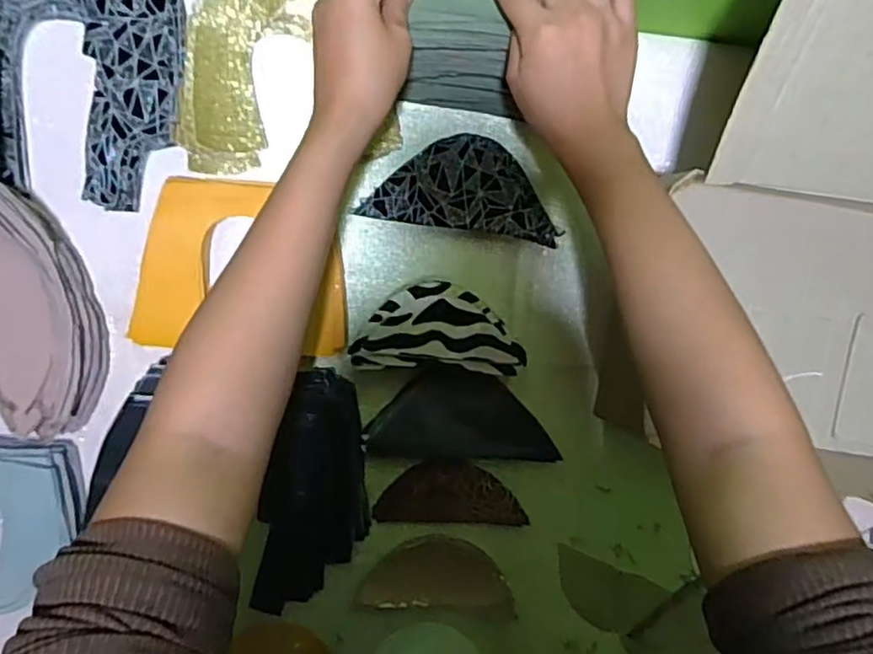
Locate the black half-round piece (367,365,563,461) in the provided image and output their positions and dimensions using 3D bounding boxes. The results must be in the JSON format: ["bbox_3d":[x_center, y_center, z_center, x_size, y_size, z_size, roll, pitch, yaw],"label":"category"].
[{"bbox_3d":[0.020,0.065,0.504,0.141,0.021,0.073,2,106,-5],"label":"black half-round piece"}]

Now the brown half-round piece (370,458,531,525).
[{"bbox_3d":[0.011,0.132,0.525,0.115,0.016,0.051,2,92,-4],"label":"brown half-round piece"}]

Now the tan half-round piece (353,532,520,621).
[{"bbox_3d":[0.001,0.200,0.529,0.124,0.026,0.055,5,92,-5],"label":"tan half-round piece"}]

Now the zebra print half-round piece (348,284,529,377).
[{"bbox_3d":[0.002,0.001,0.458,0.118,0.017,0.062,2,92,-4],"label":"zebra print half-round piece"}]

